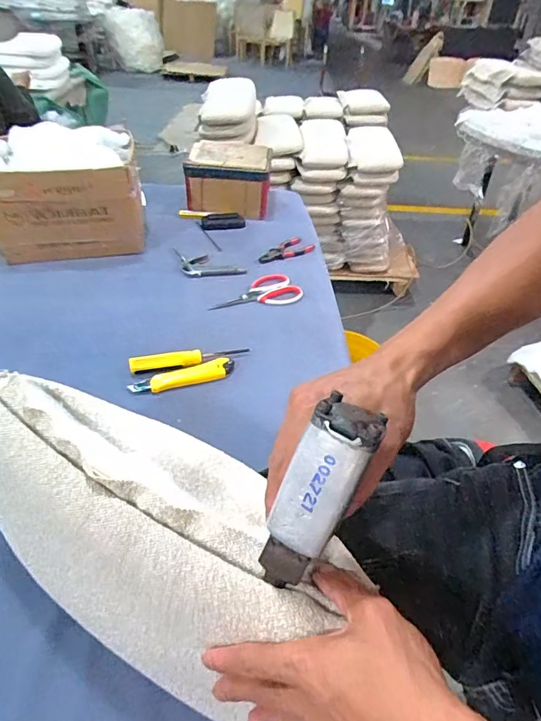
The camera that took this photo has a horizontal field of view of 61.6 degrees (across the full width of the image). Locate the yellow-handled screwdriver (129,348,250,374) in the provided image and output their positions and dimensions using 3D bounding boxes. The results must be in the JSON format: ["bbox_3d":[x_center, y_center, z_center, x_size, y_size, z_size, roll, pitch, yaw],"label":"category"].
[{"bbox_3d":[-0.130,-0.005,0.741,0.191,0.024,0.020,-10,42,-16],"label":"yellow-handled screwdriver"}]

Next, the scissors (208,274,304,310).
[{"bbox_3d":[-0.032,-0.134,0.913,0.183,0.007,0.098,-18,44,-24],"label":"scissors"}]

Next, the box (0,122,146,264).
[{"bbox_3d":[-0.436,-0.356,0.980,0.297,0.220,0.185,-5,40,-9],"label":"box"}]

